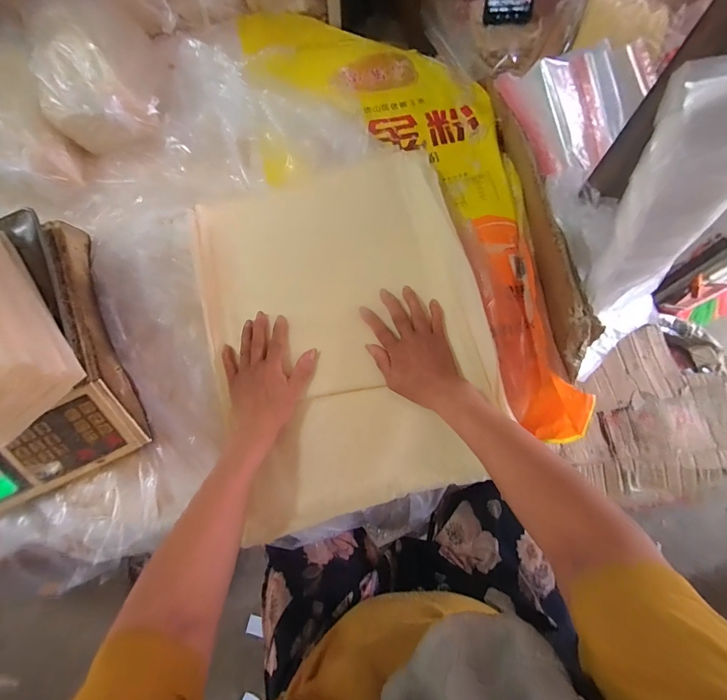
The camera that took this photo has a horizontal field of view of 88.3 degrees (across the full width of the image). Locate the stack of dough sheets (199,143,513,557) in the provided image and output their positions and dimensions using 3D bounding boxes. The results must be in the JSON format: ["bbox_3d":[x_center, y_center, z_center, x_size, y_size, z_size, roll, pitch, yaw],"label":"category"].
[{"bbox_3d":[-0.025,-0.045,0.518,0.361,0.042,0.482,-15,71,2],"label":"stack of dough sheets"}]

